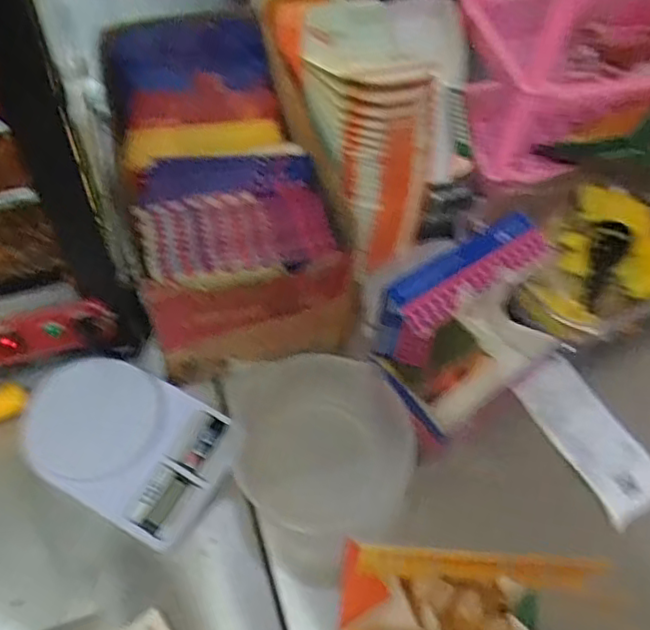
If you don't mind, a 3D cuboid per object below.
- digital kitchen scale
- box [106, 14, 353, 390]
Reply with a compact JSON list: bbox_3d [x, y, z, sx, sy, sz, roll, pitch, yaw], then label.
[{"bbox_3d":[-0.185,0.114,0.606,0.184,0.031,0.136,25,57,12],"label":"digital kitchen scale"},{"bbox_3d":[-0.112,-0.129,0.685,0.176,0.185,0.348,-12,57,-13],"label":"box"}]

